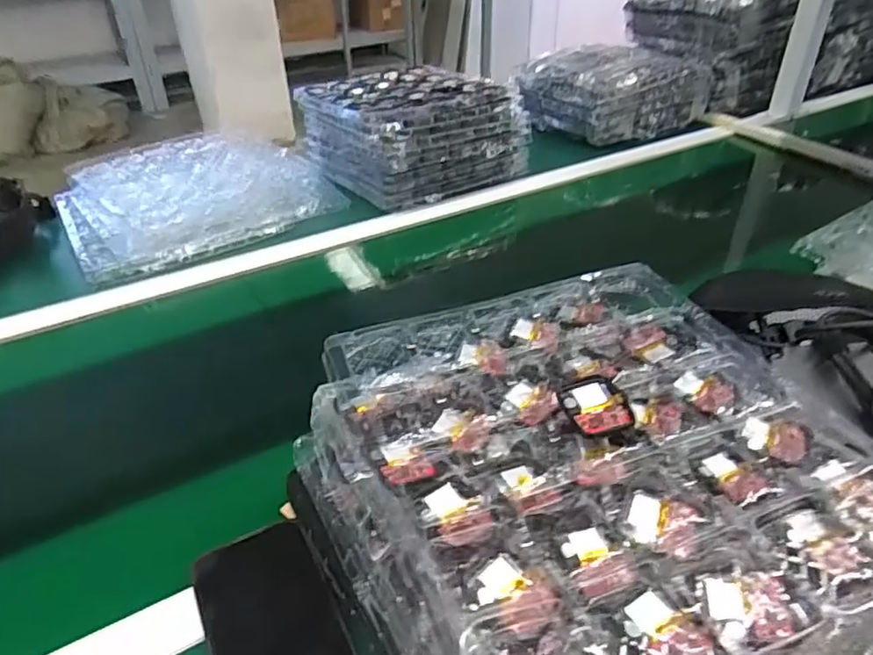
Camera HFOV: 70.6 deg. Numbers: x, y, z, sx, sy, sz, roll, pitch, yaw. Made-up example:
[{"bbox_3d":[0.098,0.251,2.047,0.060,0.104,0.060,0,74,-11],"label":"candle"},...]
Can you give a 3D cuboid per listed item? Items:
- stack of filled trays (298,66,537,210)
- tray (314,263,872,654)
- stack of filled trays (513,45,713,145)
[{"bbox_3d":[-0.051,-0.333,1.027,0.294,0.129,0.299,-23,41,-27],"label":"stack of filled trays"},{"bbox_3d":[0.091,0.073,0.363,0.280,0.036,0.294,-17,38,-20],"label":"tray"},{"bbox_3d":[0.351,-0.479,1.227,0.327,0.124,0.258,-24,41,-28],"label":"stack of filled trays"}]

